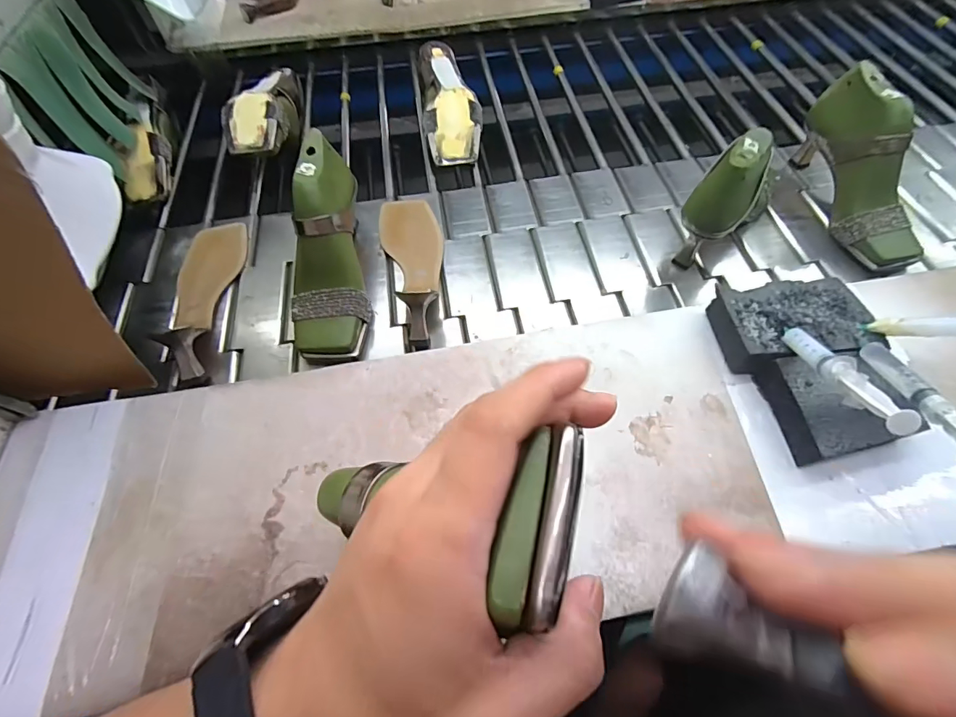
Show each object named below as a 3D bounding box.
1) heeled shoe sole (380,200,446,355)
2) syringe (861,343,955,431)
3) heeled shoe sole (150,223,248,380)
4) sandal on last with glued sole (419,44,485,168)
[{"bbox_3d":[-0.076,-0.127,0.544,0.073,0.054,0.238,-13,61,-6],"label":"heeled shoe sole"},{"bbox_3d":[0.331,0.038,0.320,0.010,0.015,0.153,0,37,1],"label":"syringe"},{"bbox_3d":[-0.332,-0.084,0.525,0.075,0.048,0.244,-4,60,-1],"label":"heeled shoe sole"},{"bbox_3d":[-0.042,-0.390,0.693,0.086,0.069,0.224,-5,60,-1],"label":"sandal on last with glued sole"}]

